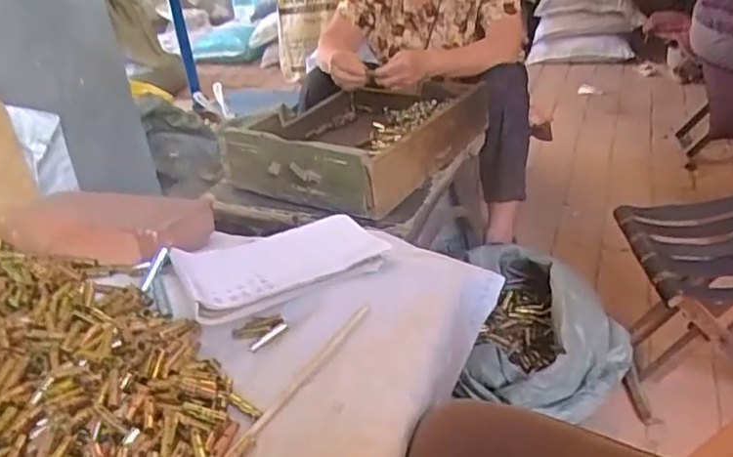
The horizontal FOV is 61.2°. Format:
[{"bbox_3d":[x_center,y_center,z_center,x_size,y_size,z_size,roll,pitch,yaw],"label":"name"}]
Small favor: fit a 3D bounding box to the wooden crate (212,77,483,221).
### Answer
[{"bbox_3d":[-0.010,-0.200,1.234,0.361,0.116,0.463,12,35,29],"label":"wooden crate"}]

